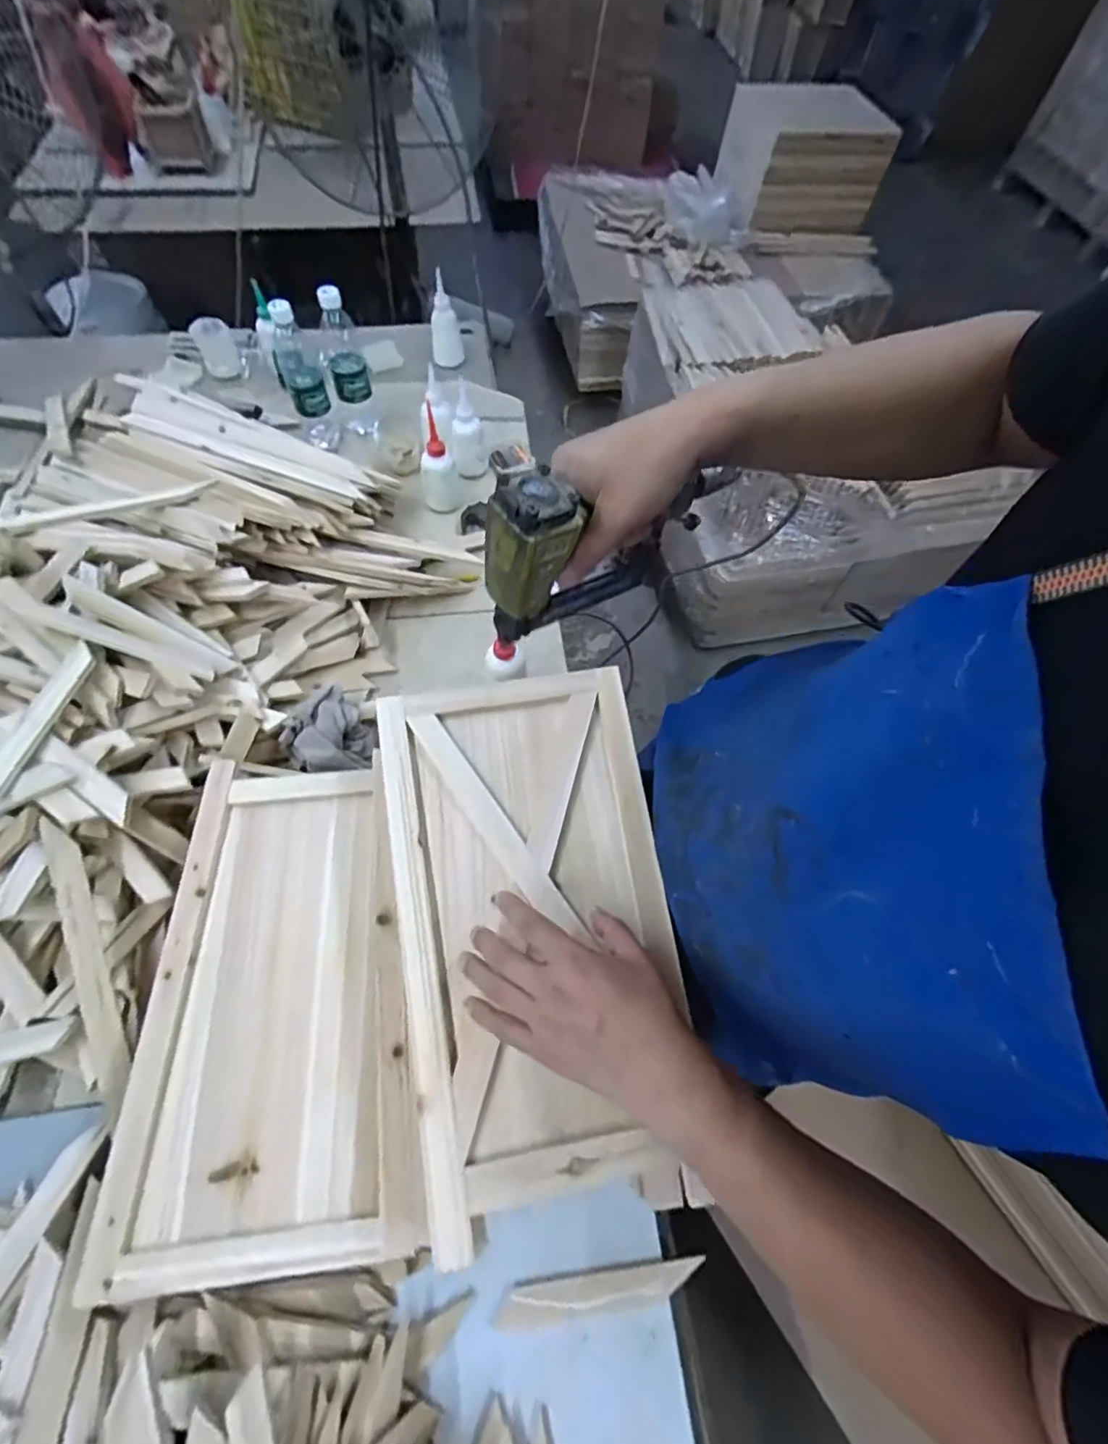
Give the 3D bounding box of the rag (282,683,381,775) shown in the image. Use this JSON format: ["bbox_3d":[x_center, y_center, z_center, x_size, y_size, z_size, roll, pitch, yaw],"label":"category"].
[{"bbox_3d":[-0.287,0.011,0.735,0.108,0.061,0.123,6,62,-1],"label":"rag"}]

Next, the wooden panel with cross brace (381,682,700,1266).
[{"bbox_3d":[-0.018,0.147,0.503,0.232,0.033,0.424,-8,63,-8],"label":"wooden panel with cross brace"}]

